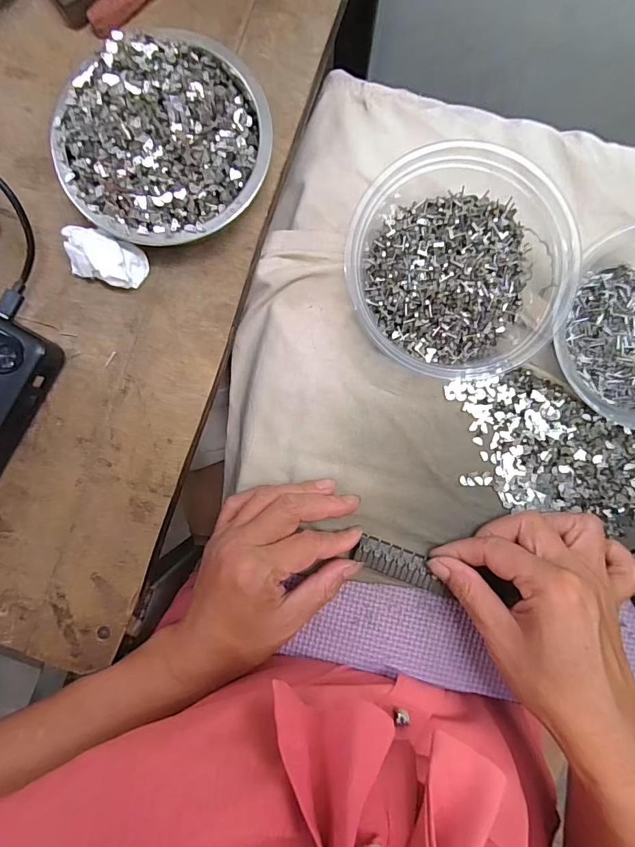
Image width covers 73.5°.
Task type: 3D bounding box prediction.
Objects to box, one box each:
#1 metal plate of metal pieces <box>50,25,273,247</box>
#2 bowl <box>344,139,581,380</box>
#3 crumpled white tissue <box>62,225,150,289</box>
[{"bbox_3d":[-0.087,-0.162,0.251,0.117,0.031,0.116,0,88,0],"label":"metal plate of metal pieces"},{"bbox_3d":[0.092,-0.101,0.267,0.140,0.053,0.141,0,88,0],"label":"bowl"},{"bbox_3d":[-0.125,-0.097,0.253,0.042,0.021,0.026,17,88,1],"label":"crumpled white tissue"}]

